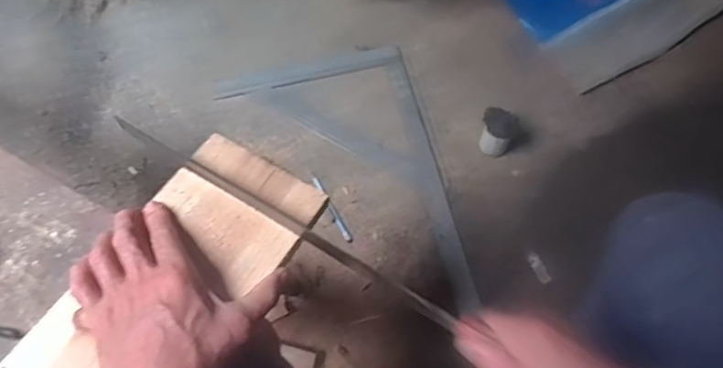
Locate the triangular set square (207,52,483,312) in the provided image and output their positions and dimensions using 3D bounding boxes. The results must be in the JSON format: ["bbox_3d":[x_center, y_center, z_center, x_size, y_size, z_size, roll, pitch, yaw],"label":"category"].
[{"bbox_3d":[0.047,-0.093,1.049,0.656,0.021,0.304,40,78,18],"label":"triangular set square"}]

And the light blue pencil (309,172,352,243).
[{"bbox_3d":[-0.058,0.039,0.990,0.013,0.013,0.162,-26,69,-10],"label":"light blue pencil"}]

